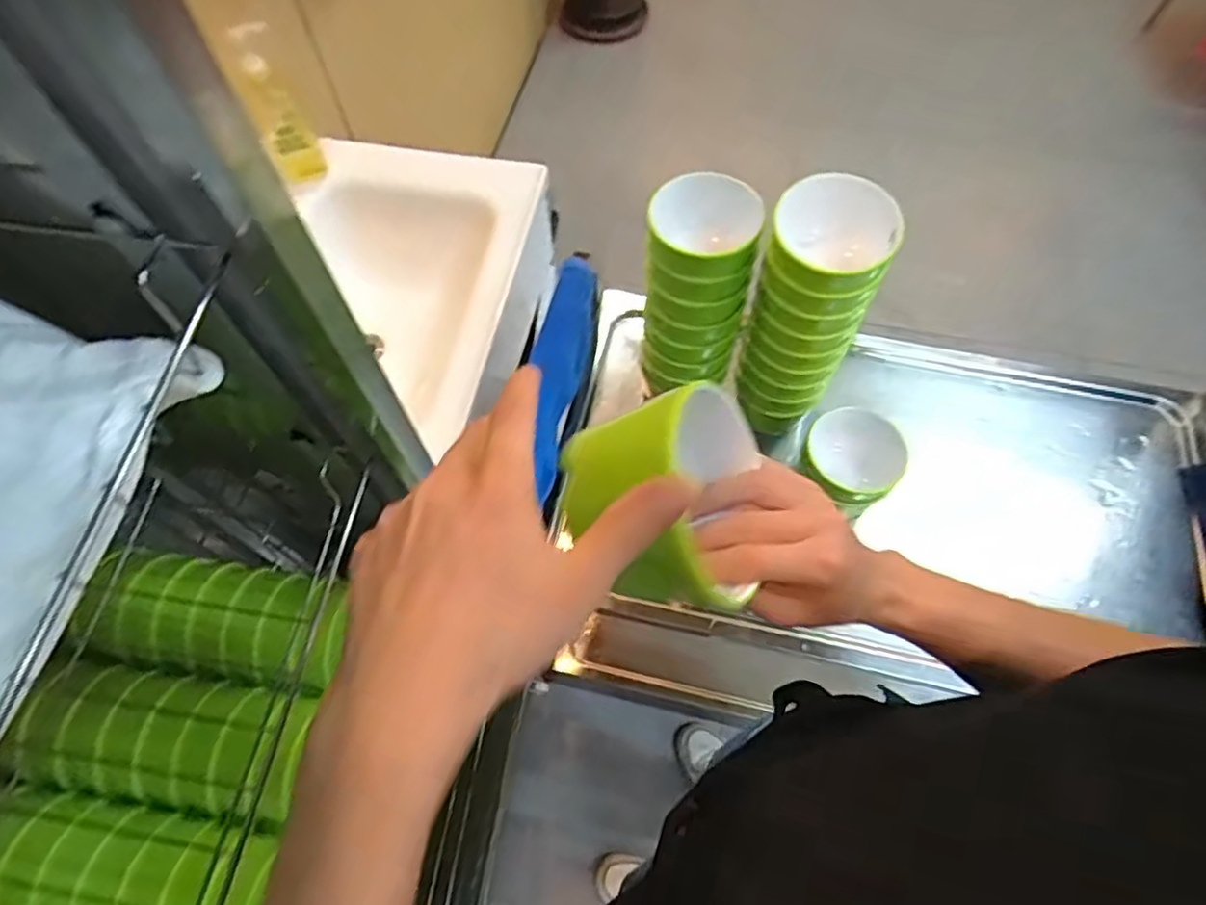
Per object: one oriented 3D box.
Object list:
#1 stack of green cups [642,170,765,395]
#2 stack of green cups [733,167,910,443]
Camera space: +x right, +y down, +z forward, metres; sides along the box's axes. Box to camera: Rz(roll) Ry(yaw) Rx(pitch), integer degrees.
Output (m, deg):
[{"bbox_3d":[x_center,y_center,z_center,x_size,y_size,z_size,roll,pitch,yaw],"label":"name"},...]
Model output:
[{"bbox_3d":[0.095,-0.168,0.714,0.097,0.219,0.085,3,63,2],"label":"stack of green cups"},{"bbox_3d":[0.200,-0.133,0.690,0.102,0.272,0.091,22,65,11],"label":"stack of green cups"}]

